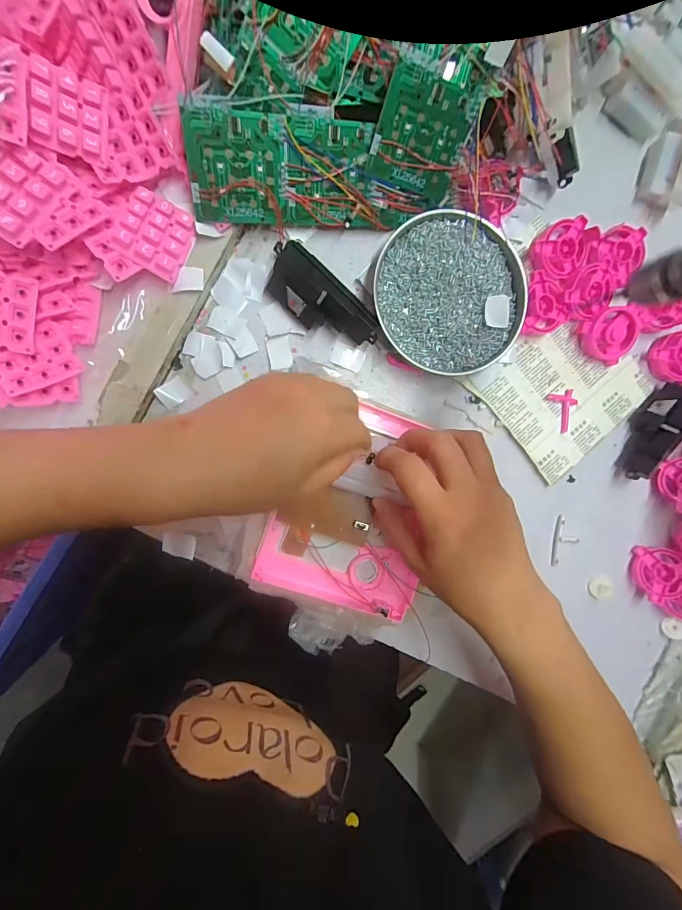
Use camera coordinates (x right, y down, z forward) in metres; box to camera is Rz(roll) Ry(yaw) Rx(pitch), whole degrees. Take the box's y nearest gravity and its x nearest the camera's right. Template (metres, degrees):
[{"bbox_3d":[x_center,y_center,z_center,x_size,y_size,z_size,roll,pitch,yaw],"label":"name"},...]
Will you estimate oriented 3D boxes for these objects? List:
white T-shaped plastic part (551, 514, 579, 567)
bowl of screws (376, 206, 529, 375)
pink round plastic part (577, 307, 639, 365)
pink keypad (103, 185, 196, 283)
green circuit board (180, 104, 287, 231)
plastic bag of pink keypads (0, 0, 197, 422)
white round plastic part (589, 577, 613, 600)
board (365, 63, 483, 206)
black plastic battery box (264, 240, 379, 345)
[{"bbox_3d":[0.224,0.086,0.379,0.025,0.004,0.049,5,93,-8],"label":"white T-shaped plastic part"},{"bbox_3d":[0.095,-0.140,0.338,0.132,0.026,0.126,0,94,-8],"label":"bowl of screws"},{"bbox_3d":[0.257,-0.112,0.362,0.050,0.015,0.050,-1,112,-3],"label":"pink round plastic part"},{"bbox_3d":[-0.139,-0.167,0.285,0.047,0.009,0.057,23,74,-29],"label":"pink keypad"},{"bbox_3d":[-0.077,-0.212,0.287,0.069,0.005,0.069,-5,128,-13],"label":"green circuit board"},{"bbox_3d":[-0.224,-0.192,0.254,0.221,0.094,0.266,35,88,-9],"label":"plastic bag of pink keypads"},{"bbox_3d":[0.265,0.137,0.389,0.025,0.004,0.022,27,89,-9],"label":"white round plastic part"},{"bbox_3d":[0.063,-0.243,0.294,0.069,0.004,0.071,5,134,-17],"label":"board"},{"bbox_3d":[-0.016,-0.128,0.321,0.101,0.019,0.046,35,112,-16],"label":"black plastic battery box"}]

